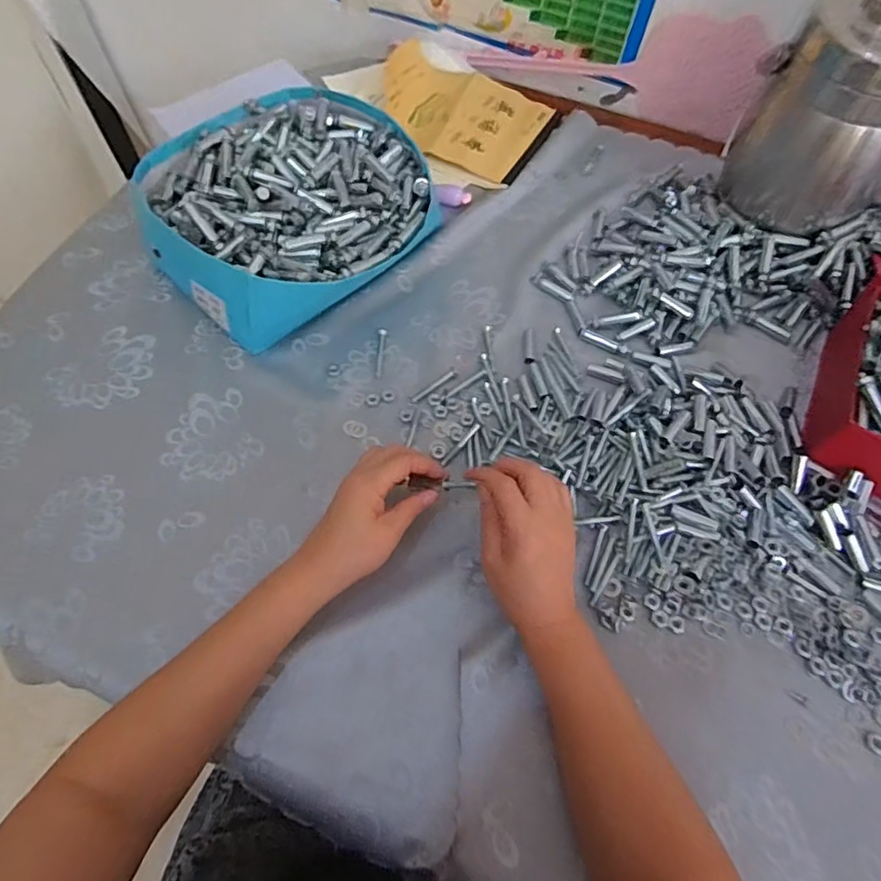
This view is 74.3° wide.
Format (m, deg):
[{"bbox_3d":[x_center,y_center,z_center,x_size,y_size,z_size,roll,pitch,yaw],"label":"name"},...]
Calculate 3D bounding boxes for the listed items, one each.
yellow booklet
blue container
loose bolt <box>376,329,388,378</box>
[{"bbox_3d":[0.018,-0.443,0.771,0.231,0.035,0.174,29,65,14],"label":"yellow booklet"},{"bbox_3d":[-0.164,-0.249,0.630,0.281,0.092,0.266,-33,67,-18],"label":"blue container"},{"bbox_3d":[-0.061,-0.091,0.594,0.009,0.004,0.062,3,61,0],"label":"loose bolt"}]

